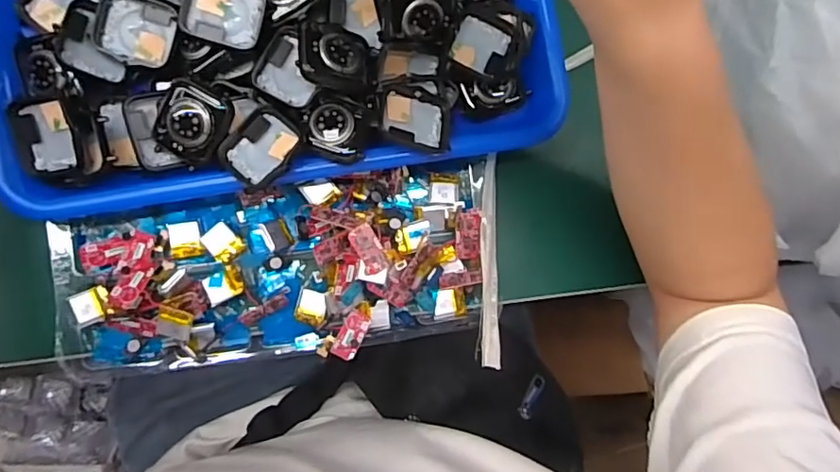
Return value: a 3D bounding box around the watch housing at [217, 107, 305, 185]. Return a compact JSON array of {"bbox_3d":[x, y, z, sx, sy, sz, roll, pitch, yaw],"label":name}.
[{"bbox_3d":[-0.086,-0.048,0.303,0.034,0.014,0.041,40,83,-5],"label":"watch housing"}]

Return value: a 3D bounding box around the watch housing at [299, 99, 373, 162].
[{"bbox_3d":[-0.047,-0.061,0.309,0.038,0.007,0.034,20,85,-7],"label":"watch housing"}]

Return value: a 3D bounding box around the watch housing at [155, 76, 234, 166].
[{"bbox_3d":[-0.122,-0.061,0.301,0.036,0.010,0.041,27,107,-5],"label":"watch housing"}]

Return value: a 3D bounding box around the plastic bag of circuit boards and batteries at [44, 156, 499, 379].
[{"bbox_3d":[-0.077,0.016,0.333,0.256,0.032,0.122,-2,88,-8],"label":"plastic bag of circuit boards and batteries"}]

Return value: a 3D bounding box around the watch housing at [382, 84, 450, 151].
[{"bbox_3d":[-0.002,-0.067,0.321,0.041,0.006,0.032,12,70,-19],"label":"watch housing"}]

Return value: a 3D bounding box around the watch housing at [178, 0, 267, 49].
[{"bbox_3d":[-0.105,-0.121,0.300,0.042,0.013,0.034,12,86,-7],"label":"watch housing"}]

